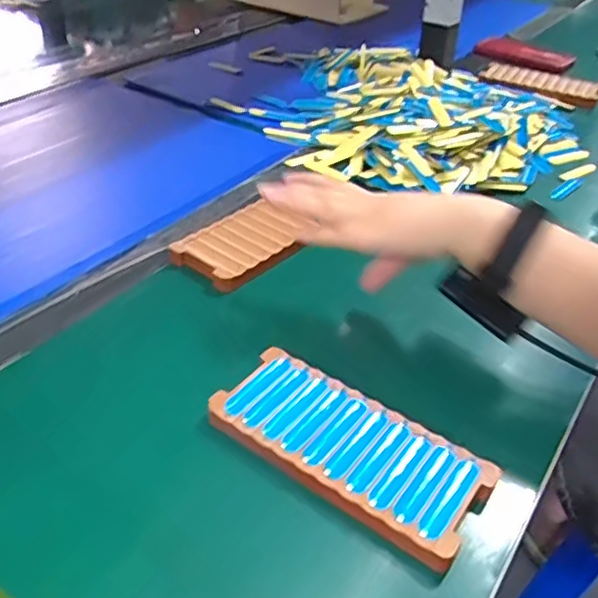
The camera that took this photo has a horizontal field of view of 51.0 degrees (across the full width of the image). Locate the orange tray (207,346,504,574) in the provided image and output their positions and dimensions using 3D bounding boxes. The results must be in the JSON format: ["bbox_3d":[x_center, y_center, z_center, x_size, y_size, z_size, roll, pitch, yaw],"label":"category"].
[{"bbox_3d":[0.030,0.093,0.397,0.170,0.018,0.078,26,43,27],"label":"orange tray"}]

